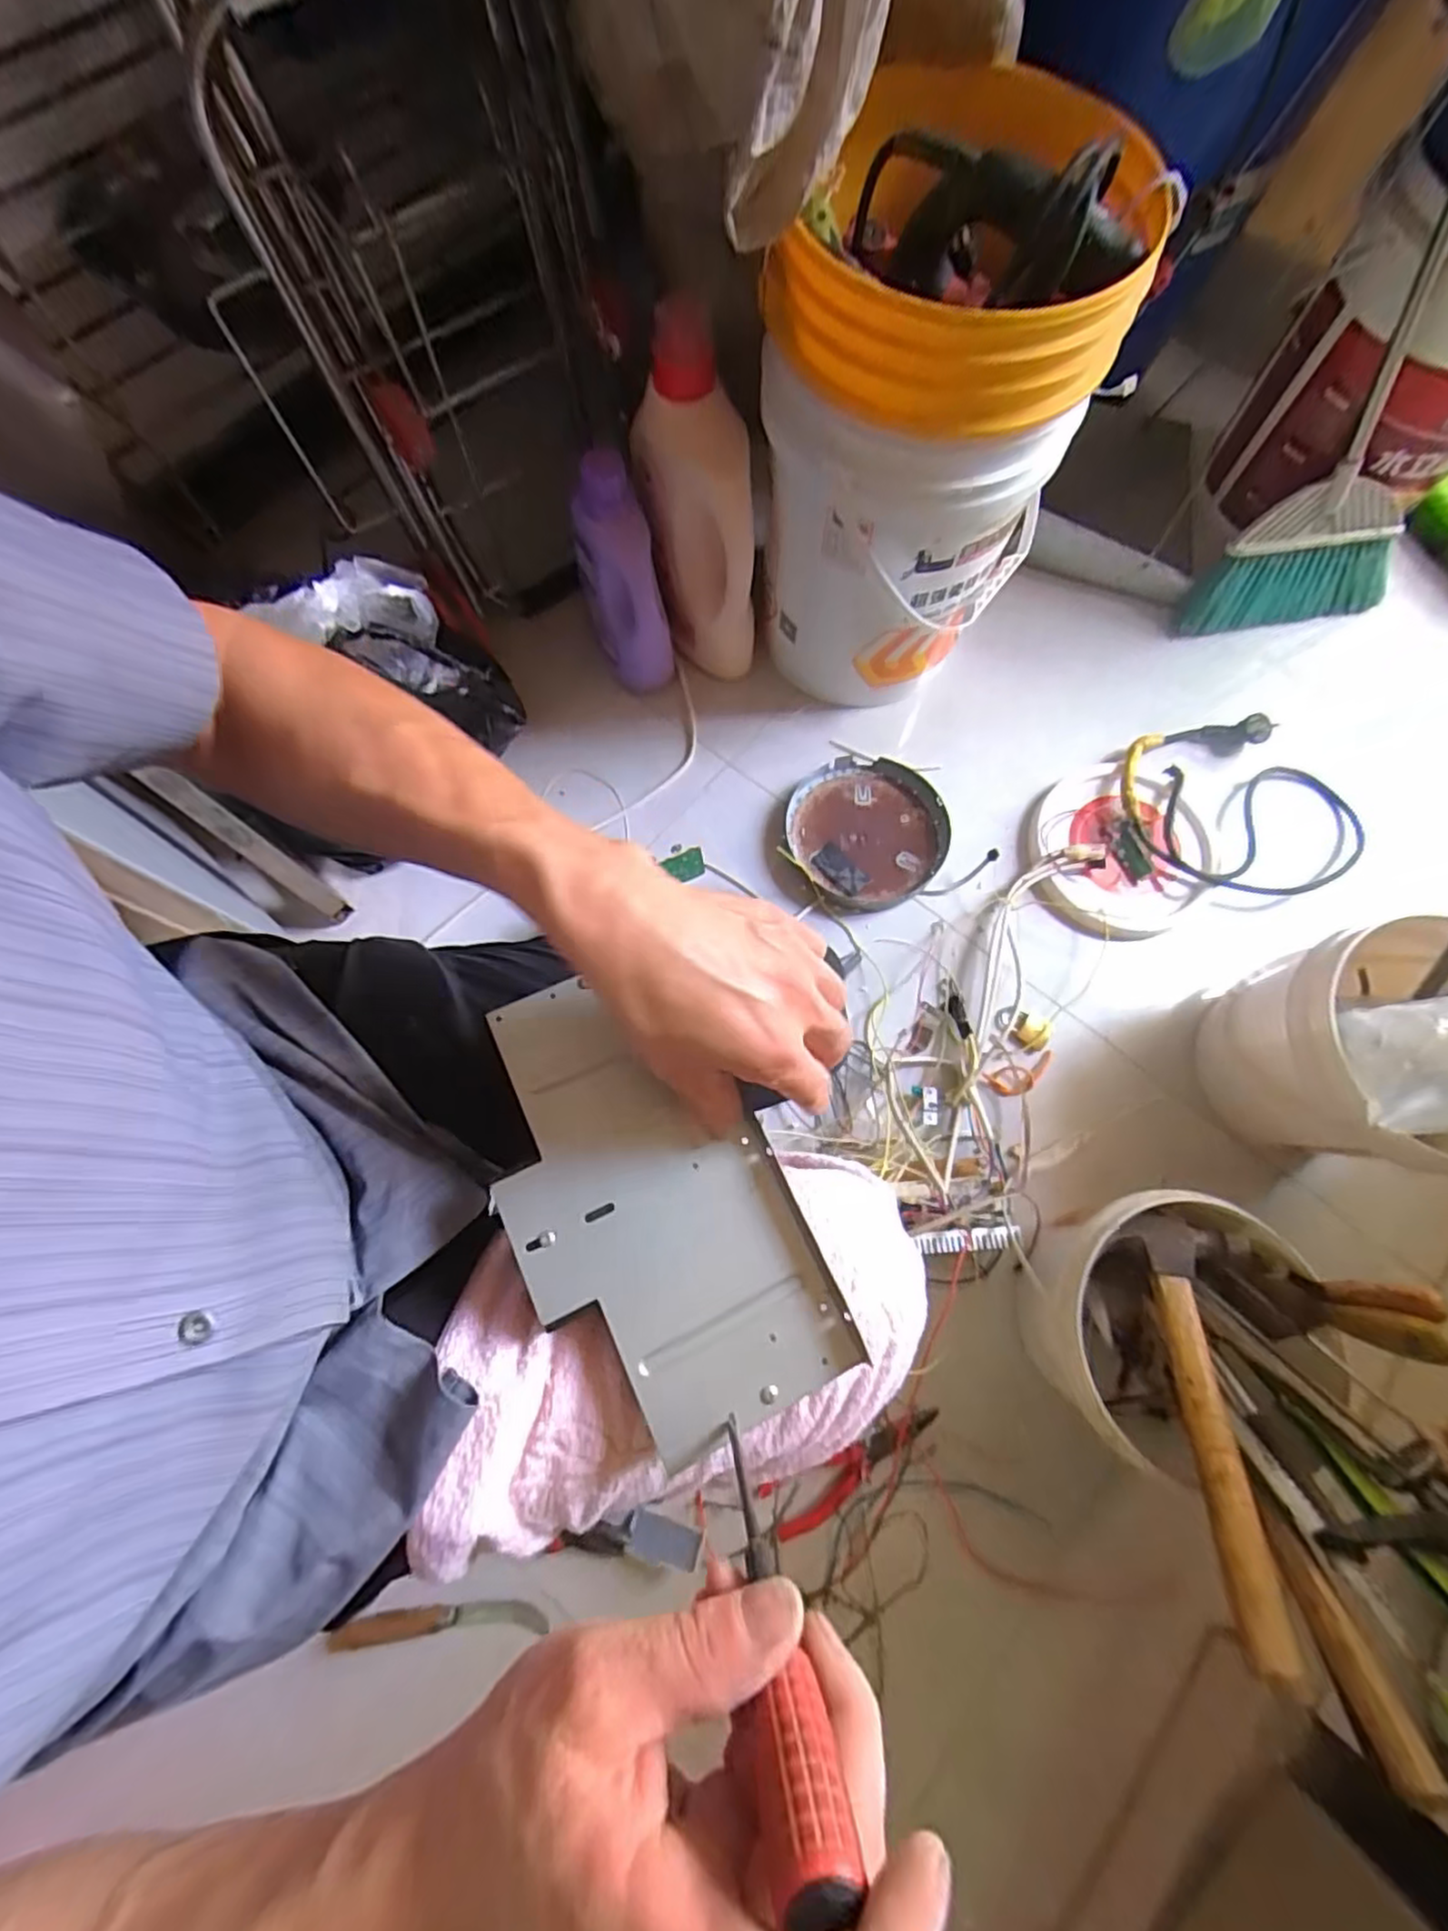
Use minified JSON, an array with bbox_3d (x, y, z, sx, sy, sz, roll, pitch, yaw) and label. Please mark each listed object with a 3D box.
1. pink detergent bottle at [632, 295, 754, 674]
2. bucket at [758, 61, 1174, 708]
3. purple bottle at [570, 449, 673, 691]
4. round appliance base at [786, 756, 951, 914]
[{"bbox_3d":[-0.031,-0.500,0.808,0.121,0.353,0.137,-9,74,-3],"label":"pink detergent bottle"},{"bbox_3d":[0.186,-0.512,0.738,0.284,0.477,0.270,20,75,5],"label":"bucket"},{"bbox_3d":[-0.118,-0.442,0.829,0.084,0.269,0.096,-17,47,-6],"label":"purple bottle"},{"bbox_3d":[0.184,-0.168,0.885,0.195,0.022,0.197,0,74,-1],"label":"round appliance base"}]

